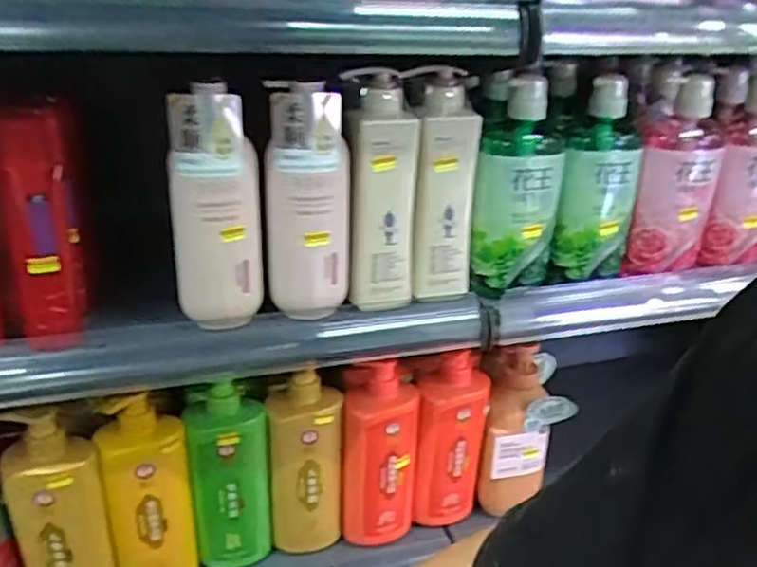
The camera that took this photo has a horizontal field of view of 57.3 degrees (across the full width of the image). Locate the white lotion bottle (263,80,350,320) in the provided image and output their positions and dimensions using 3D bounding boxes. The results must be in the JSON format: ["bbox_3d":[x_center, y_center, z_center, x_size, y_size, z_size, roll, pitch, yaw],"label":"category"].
[{"bbox_3d":[-0.063,-0.071,0.623,0.074,0.211,0.042,2,29,-4],"label":"white lotion bottle"}]

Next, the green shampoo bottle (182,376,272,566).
[{"bbox_3d":[-0.166,0.213,0.776,0.083,0.213,0.068,-5,31,-16],"label":"green shampoo bottle"}]

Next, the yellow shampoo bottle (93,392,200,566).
[{"bbox_3d":[-0.241,0.221,0.729,0.080,0.229,0.049,-8,31,-20],"label":"yellow shampoo bottle"}]

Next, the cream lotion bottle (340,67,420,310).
[{"bbox_3d":[0.001,-0.085,0.660,0.067,0.215,0.051,-7,31,-18],"label":"cream lotion bottle"}]

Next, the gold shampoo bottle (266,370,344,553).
[{"bbox_3d":[-0.085,0.206,0.803,0.081,0.210,0.066,-3,30,-12],"label":"gold shampoo bottle"}]

